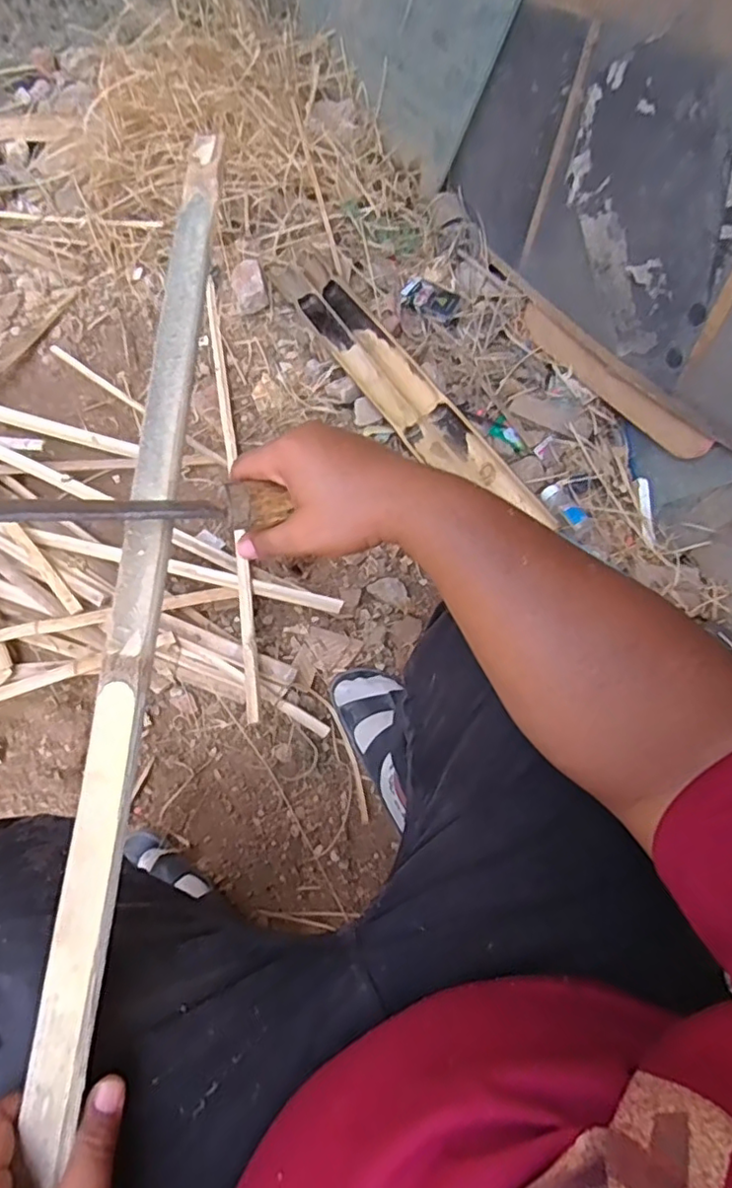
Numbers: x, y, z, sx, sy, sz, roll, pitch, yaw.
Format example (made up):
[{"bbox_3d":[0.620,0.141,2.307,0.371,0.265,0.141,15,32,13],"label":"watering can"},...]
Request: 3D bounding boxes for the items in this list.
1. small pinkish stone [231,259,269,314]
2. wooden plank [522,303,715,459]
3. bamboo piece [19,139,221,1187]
[{"bbox_3d":[-0.217,-0.569,1.112,0.059,0.053,0.090,-13,66,-5],"label":"small pinkish stone"},{"bbox_3d":[0.376,-0.346,0.950,0.018,0.064,0.419,-24,55,-10],"label":"wooden plank"},{"bbox_3d":[-0.137,-0.021,0.374,0.043,0.007,0.622,4,76,1],"label":"bamboo piece"}]

